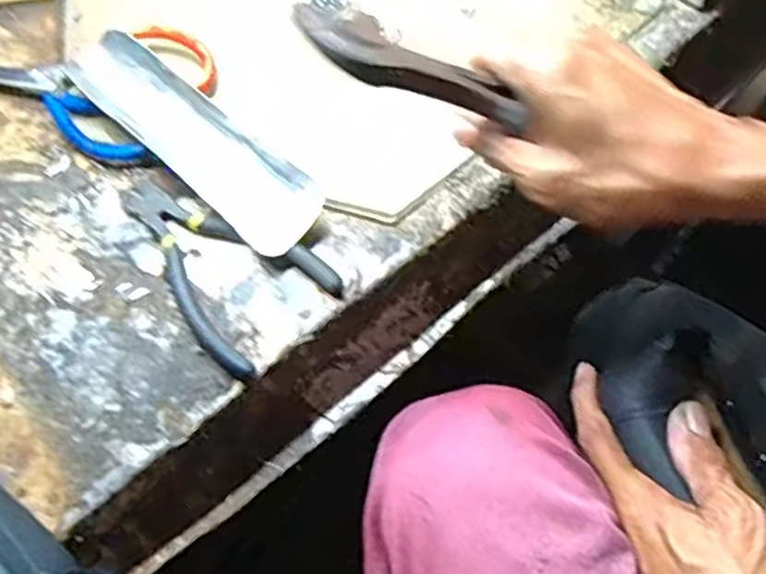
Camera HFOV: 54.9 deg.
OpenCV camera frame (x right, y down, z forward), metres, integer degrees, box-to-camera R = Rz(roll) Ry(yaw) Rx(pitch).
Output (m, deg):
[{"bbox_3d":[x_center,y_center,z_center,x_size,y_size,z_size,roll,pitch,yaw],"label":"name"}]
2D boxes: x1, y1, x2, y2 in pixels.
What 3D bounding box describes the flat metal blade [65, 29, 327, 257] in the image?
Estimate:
[{"bbox_3d":[-0.116,-0.093,0.447,0.191,0.010,0.050,41,79,14],"label":"flat metal blade"}]

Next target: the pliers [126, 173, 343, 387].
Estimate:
[{"bbox_3d":[-0.101,-0.018,0.423,0.144,0.012,0.078,38,72,18],"label":"pliers"}]

